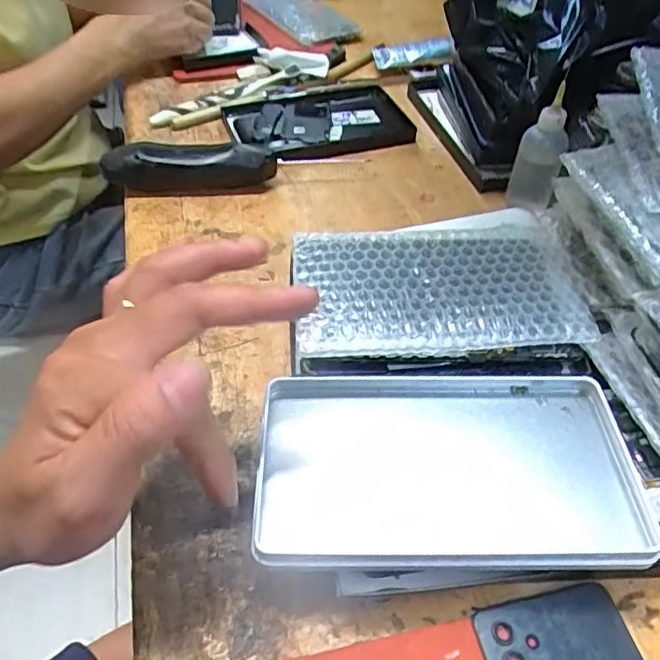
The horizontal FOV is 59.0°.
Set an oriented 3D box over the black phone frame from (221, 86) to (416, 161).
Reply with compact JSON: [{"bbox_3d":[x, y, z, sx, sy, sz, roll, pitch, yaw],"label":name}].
[{"bbox_3d":[-0.012,-0.201,0.568,0.158,0.022,0.111,-16,50,-16],"label":"black phone frame"}]

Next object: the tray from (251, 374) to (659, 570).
[{"bbox_3d":[0.059,0.068,0.290,0.183,0.024,0.100,-1,40,0],"label":"tray"}]

